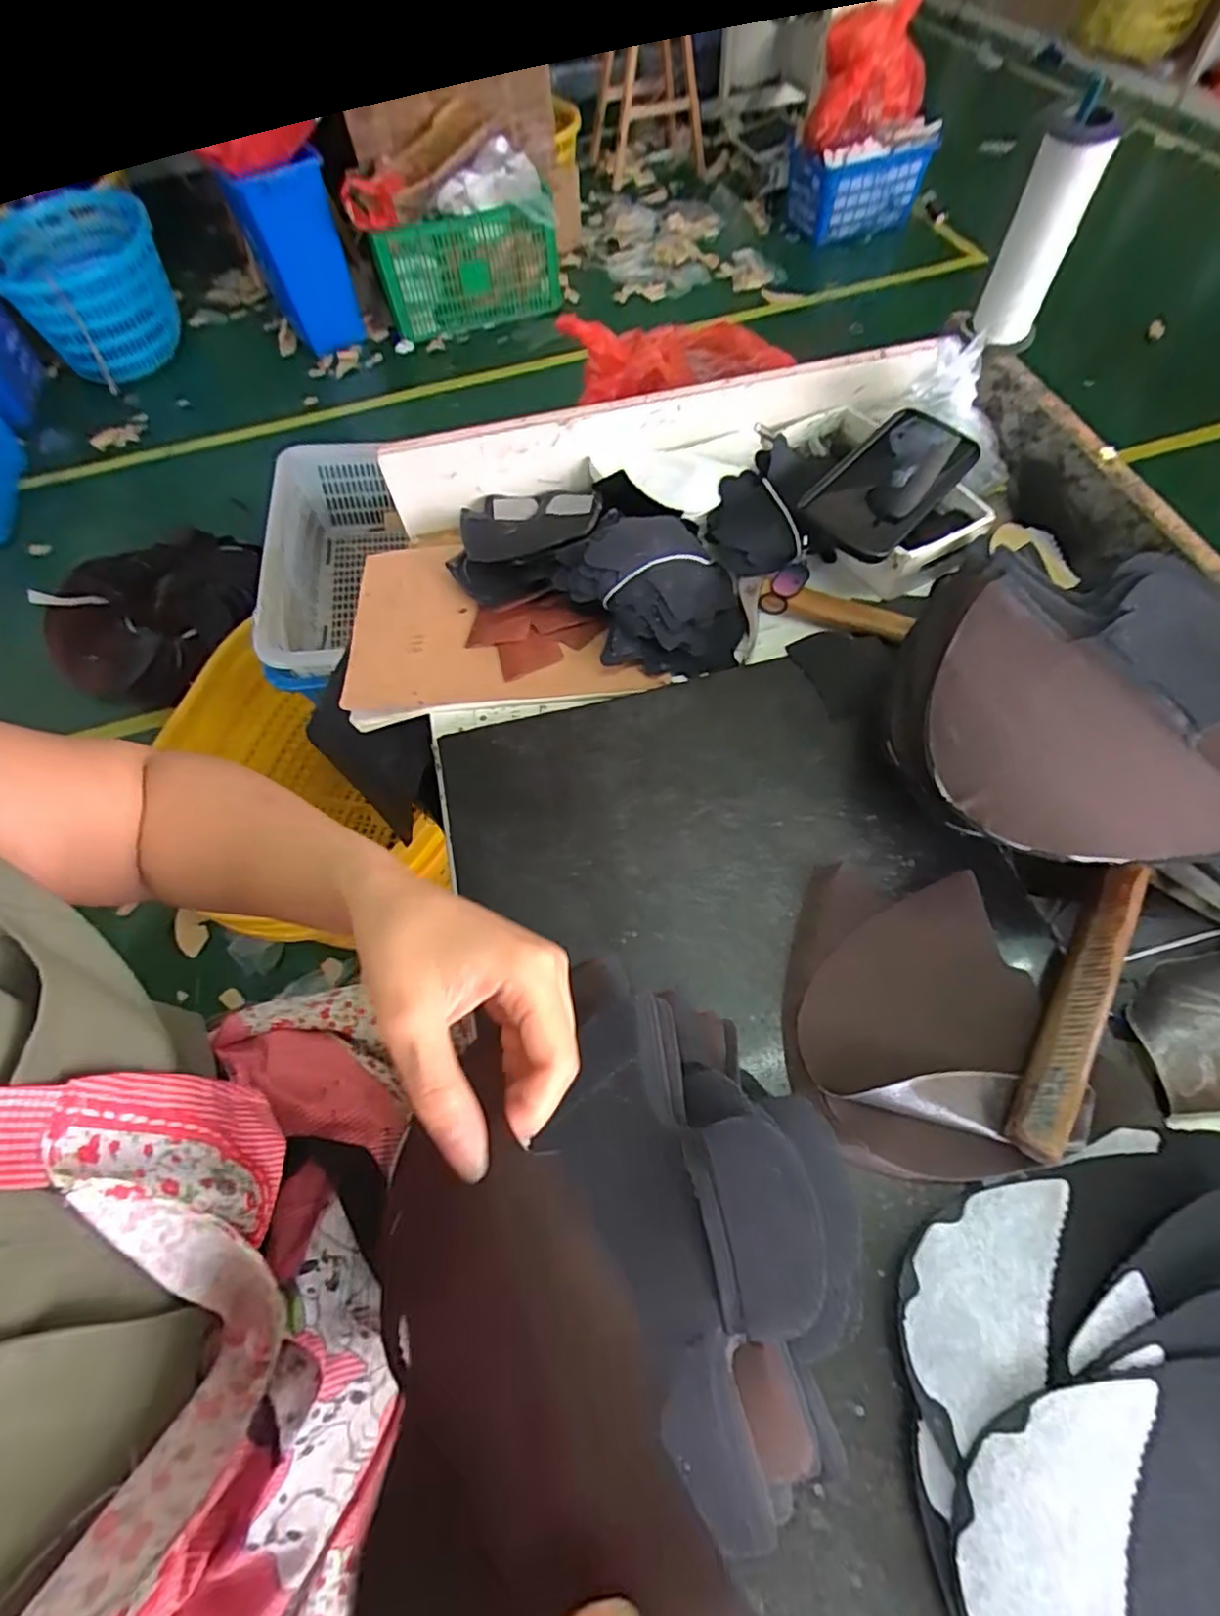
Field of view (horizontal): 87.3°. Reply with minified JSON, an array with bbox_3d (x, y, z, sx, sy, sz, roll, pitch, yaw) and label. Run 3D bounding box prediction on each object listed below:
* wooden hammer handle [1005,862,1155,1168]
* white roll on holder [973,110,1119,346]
[{"bbox_3d":[0.260,0.104,0.353,0.026,0.019,0.183,31,68,18],"label":"wooden hammer handle"},{"bbox_3d":[0.320,-0.424,0.482,0.047,0.131,0.054,24,66,15],"label":"white roll on holder"}]

